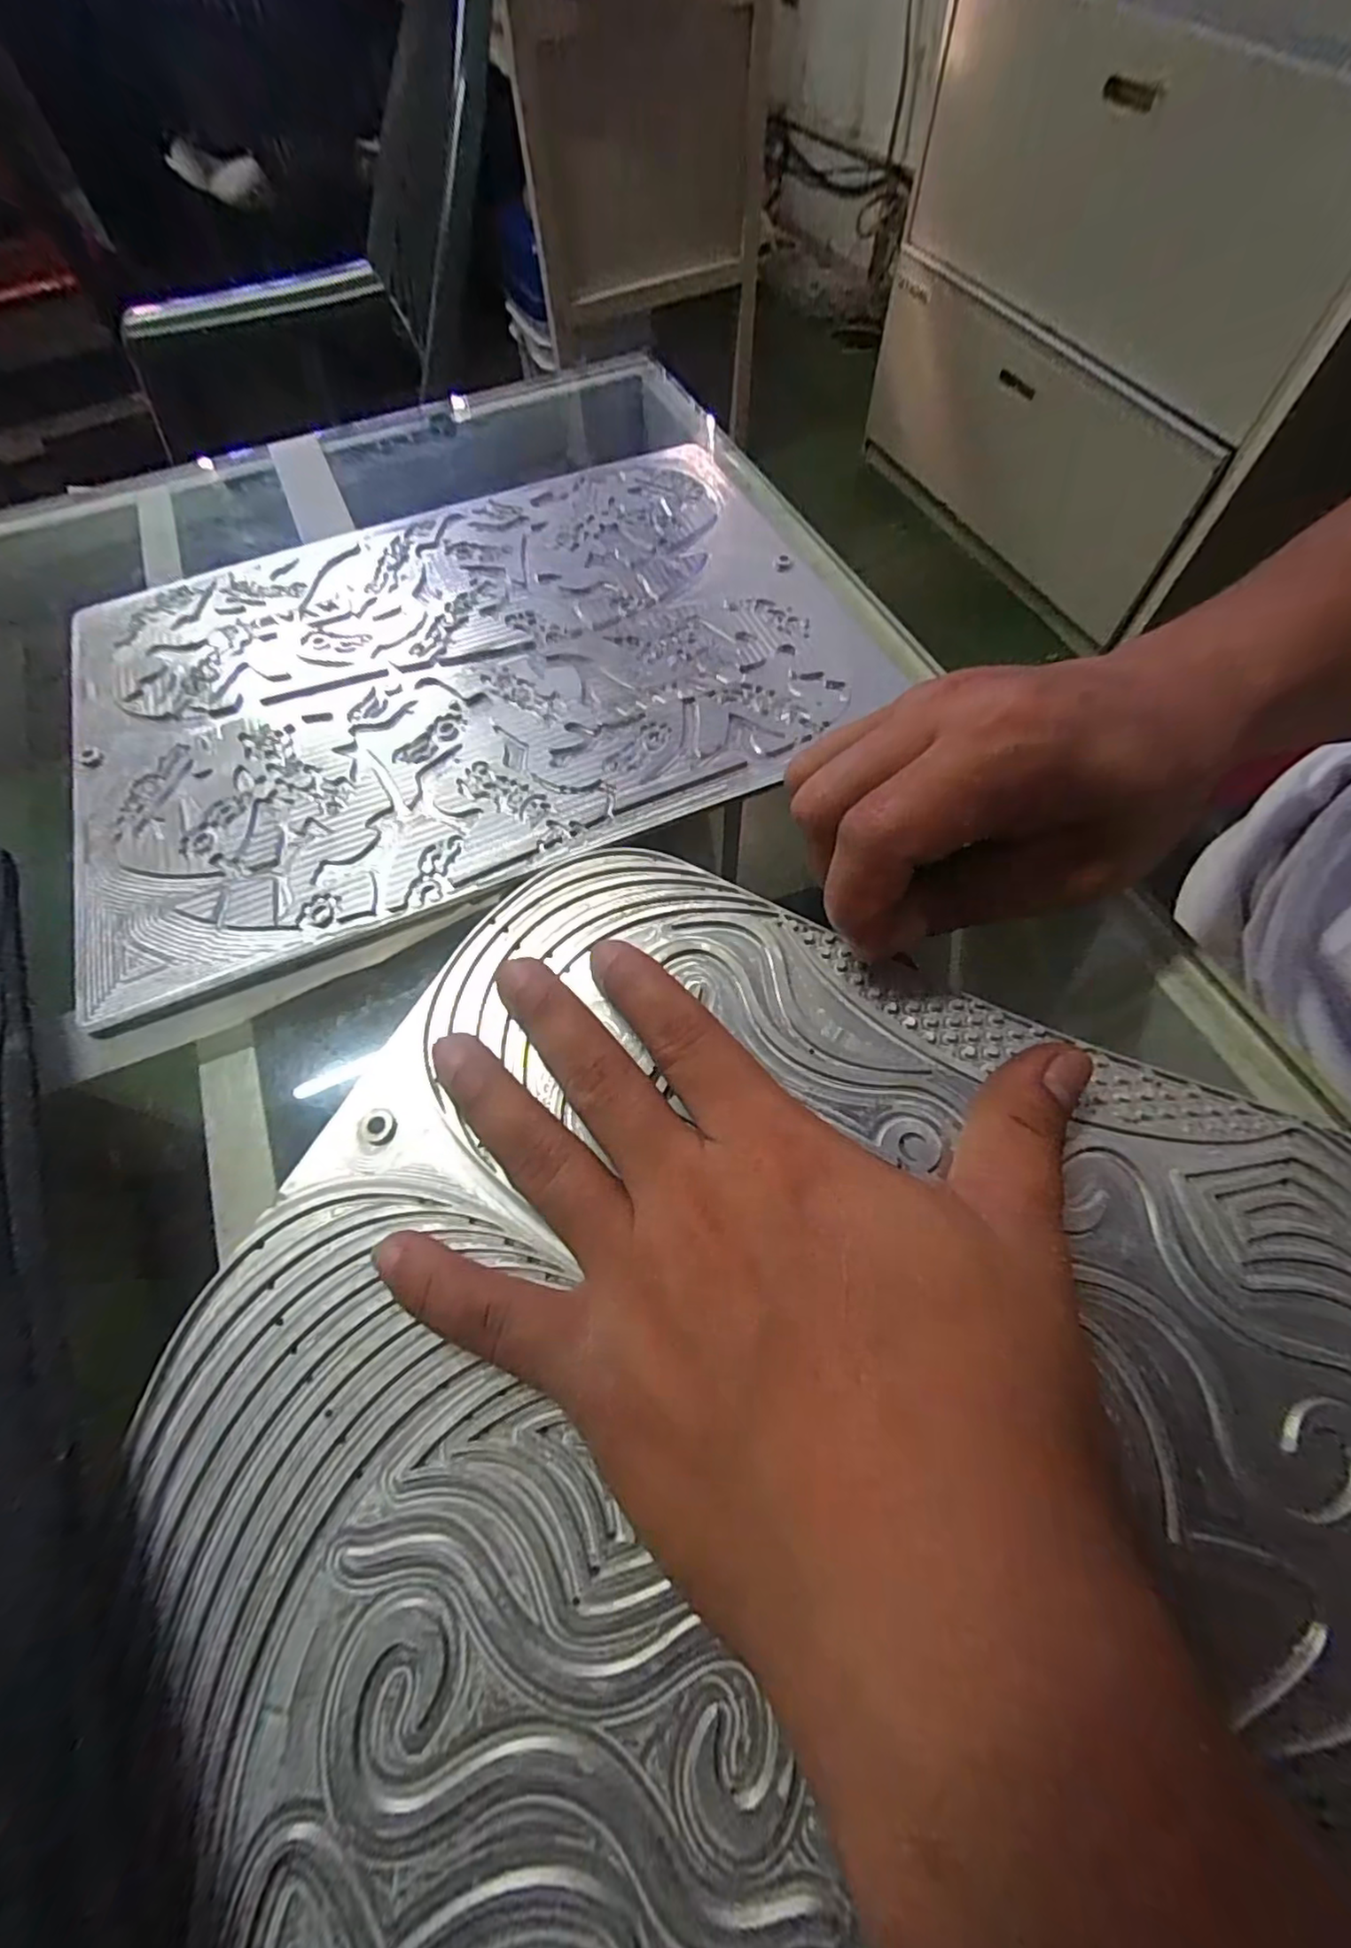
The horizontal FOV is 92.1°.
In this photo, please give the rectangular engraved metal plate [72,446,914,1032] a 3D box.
[{"bbox_3d":[-0.077,-0.121,0.247,0.282,0.005,0.203,-22,65,-10],"label":"rectangular engraved metal plate"}]

